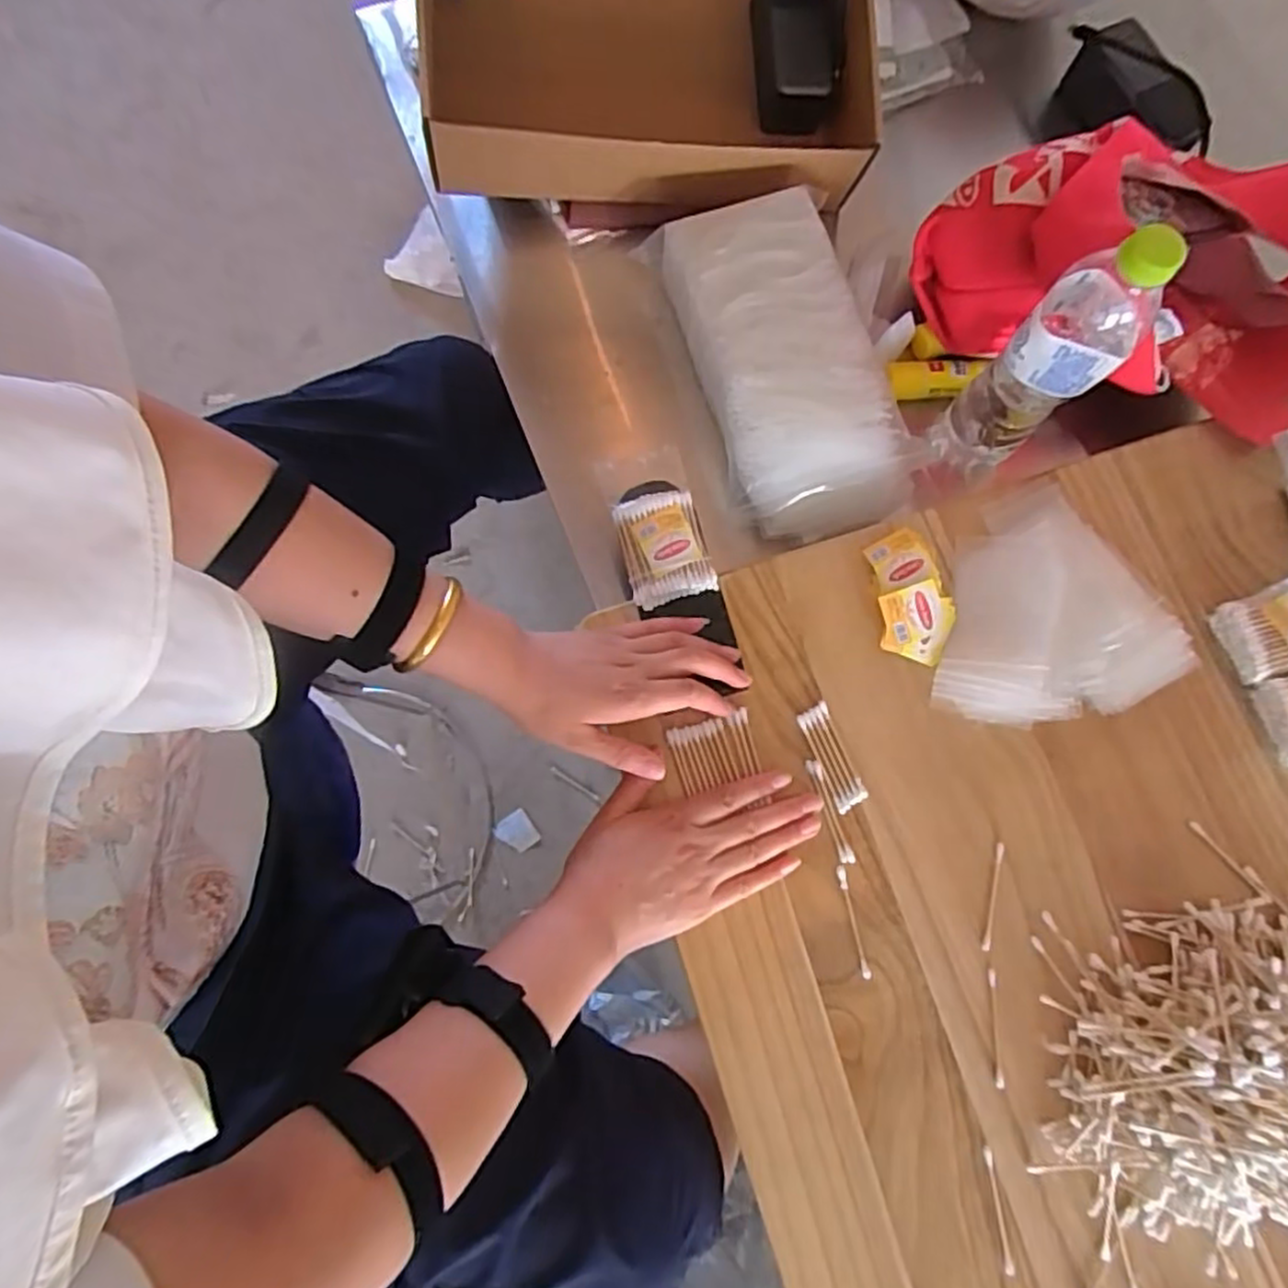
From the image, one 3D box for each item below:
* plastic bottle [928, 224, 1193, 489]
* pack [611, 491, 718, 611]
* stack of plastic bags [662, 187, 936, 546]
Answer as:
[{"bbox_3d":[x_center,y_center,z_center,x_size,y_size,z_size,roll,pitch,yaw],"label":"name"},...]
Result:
[{"bbox_3d":[0.278,-0.191,0.517,0.066,0.230,0.078,44,81,7],"label":"plastic bottle"},{"bbox_3d":[0.014,-0.069,0.534,0.058,0.021,0.076,-15,80,-3],"label":"pack"},{"bbox_3d":[0.111,-0.219,0.580,0.139,0.047,0.268,-20,79,-5],"label":"stack of plastic bags"}]

